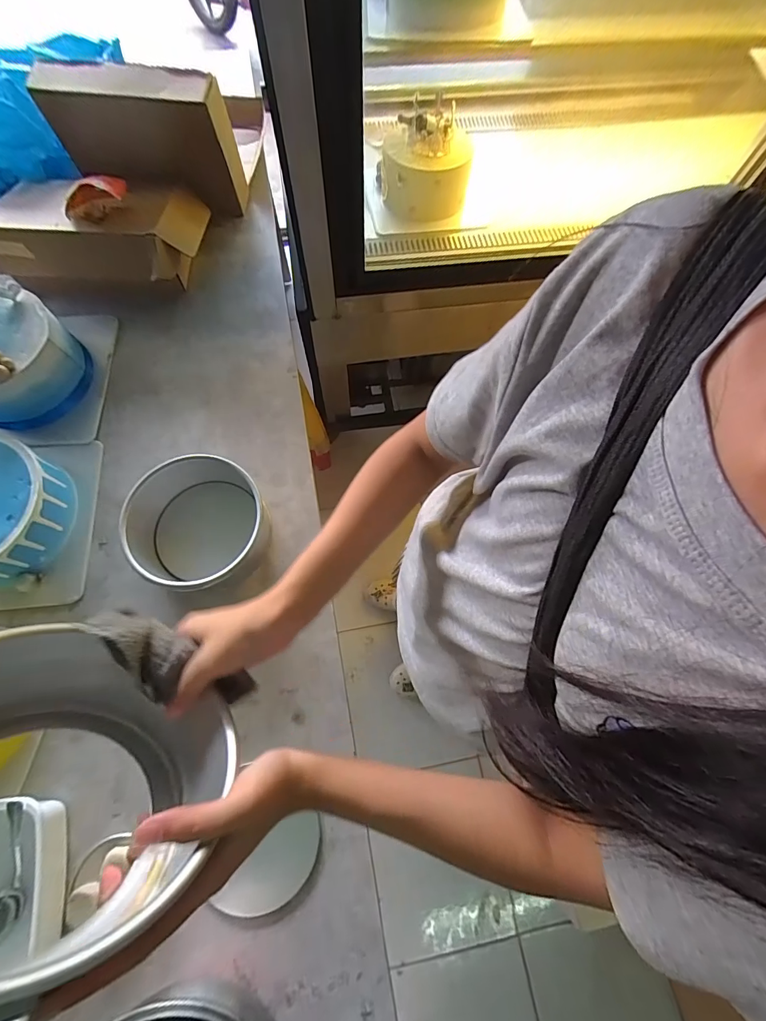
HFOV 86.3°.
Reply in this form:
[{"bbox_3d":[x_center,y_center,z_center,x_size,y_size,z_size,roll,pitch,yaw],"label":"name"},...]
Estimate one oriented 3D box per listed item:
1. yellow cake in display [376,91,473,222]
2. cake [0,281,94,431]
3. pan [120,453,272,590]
[{"bbox_3d":[0.096,-0.802,0.946,0.207,0.144,0.220,0,72,-2],"label":"yellow cake in display"},{"bbox_3d":[-0.617,-0.250,0.640,0.193,0.144,0.209,1,72,-2],"label":"cake"},{"bbox_3d":[-0.266,0.023,0.596,0.183,0.085,0.187,1,72,-2],"label":"pan"}]

